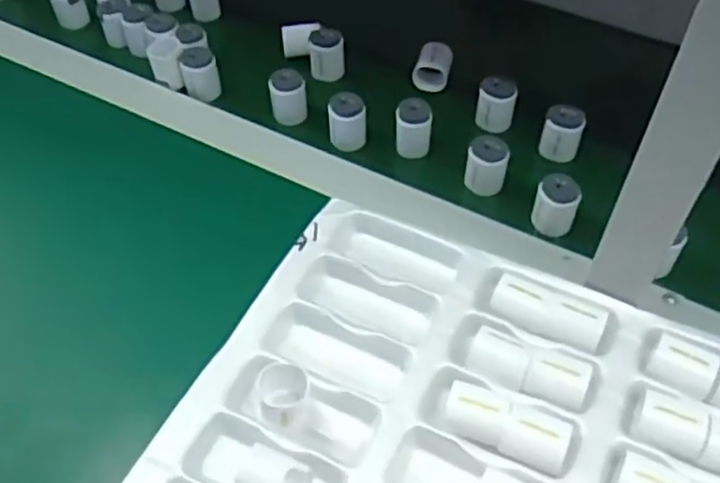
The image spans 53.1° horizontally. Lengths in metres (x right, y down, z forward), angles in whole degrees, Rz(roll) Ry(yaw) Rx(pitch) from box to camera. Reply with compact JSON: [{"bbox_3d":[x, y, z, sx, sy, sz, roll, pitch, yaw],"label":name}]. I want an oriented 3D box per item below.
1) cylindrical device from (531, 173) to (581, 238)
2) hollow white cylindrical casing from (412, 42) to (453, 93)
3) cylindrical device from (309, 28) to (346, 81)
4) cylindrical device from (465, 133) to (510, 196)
[{"bbox_3d":[0.147,-0.027,0.540,0.031,0.041,0.027,16,57,12],"label":"cylindrical device"},{"bbox_3d":[0.065,-0.156,0.644,0.032,0.028,0.035,8,56,7],"label":"hollow white cylindrical casing"},{"bbox_3d":[-0.030,-0.170,0.656,0.032,0.039,0.027,-4,55,-1],"label":"cylindrical device"},{"bbox_3d":[0.099,-0.059,0.562,0.031,0.043,0.024,8,56,7],"label":"cylindrical device"}]

